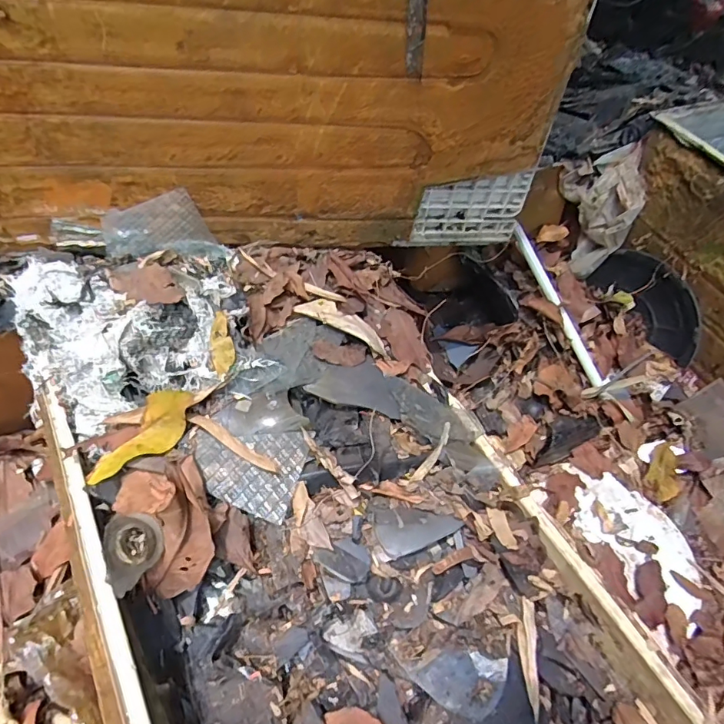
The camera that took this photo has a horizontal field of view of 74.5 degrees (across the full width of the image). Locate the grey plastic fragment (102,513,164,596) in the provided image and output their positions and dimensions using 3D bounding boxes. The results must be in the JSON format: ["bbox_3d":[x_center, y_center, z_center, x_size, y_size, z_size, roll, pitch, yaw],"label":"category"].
[{"bbox_3d":[-0.262,0.220,0.547,0.065,0.040,0.078,-16,51,-16],"label":"grey plastic fragment"}]

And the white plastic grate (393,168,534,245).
[{"bbox_3d":[0.197,-0.285,0.899,0.225,0.135,0.017,-5,49,-8],"label":"white plastic grate"}]

